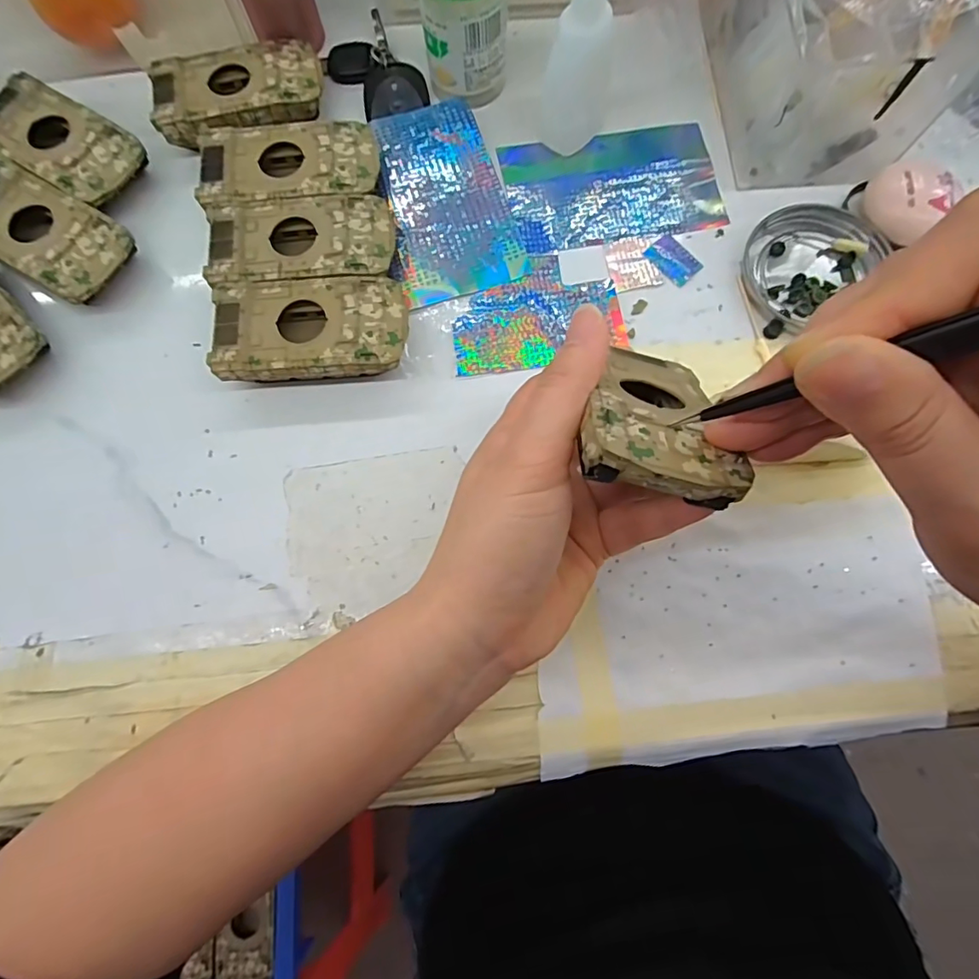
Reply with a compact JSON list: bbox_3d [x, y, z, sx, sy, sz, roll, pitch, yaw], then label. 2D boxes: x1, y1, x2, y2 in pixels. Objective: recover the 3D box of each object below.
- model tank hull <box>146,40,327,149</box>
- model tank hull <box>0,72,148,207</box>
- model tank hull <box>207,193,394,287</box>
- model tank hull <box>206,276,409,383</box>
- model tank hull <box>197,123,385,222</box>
[{"bbox_3d":[-0.147,-0.233,0.310,0.096,0.021,0.052,-15,77,-2],"label":"model tank hull"},{"bbox_3d":[-0.247,-0.198,0.304,0.091,0.023,0.050,29,79,7],"label":"model tank hull"},{"bbox_3d":[-0.100,-0.131,0.284,0.096,0.022,0.050,-6,77,0],"label":"model tank hull"},{"bbox_3d":[-0.091,-0.081,0.273,0.096,0.025,0.053,-4,77,0],"label":"model tank hull"},{"bbox_3d":[-0.111,-0.181,0.295,0.095,0.019,0.054,-8,77,-1],"label":"model tank hull"}]

